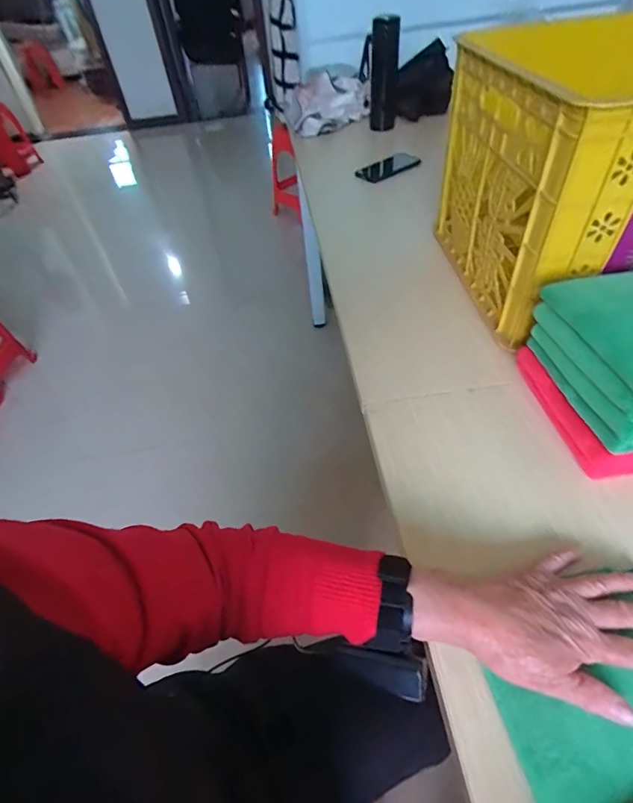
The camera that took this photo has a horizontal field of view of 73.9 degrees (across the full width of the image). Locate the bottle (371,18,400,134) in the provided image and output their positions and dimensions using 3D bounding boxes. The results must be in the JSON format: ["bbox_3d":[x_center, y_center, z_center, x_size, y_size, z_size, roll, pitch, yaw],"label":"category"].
[{"bbox_3d":[0.198,-0.947,1.227,0.080,0.249,0.090,2,49,8],"label":"bottle"}]

